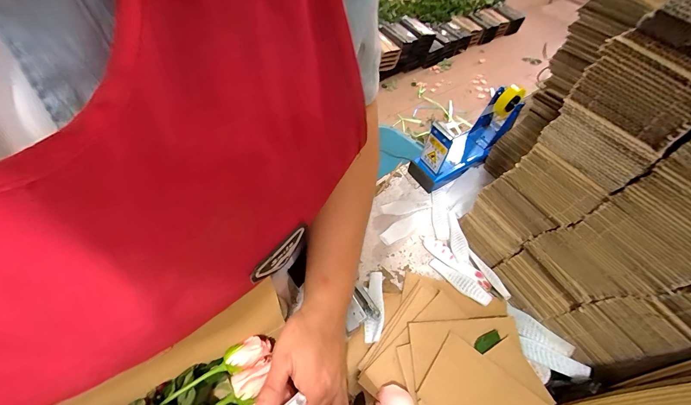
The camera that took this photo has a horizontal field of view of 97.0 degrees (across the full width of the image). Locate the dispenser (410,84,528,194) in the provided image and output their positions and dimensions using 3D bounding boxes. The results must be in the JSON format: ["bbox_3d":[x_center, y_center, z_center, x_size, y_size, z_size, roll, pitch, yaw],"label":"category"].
[{"bbox_3d":[0.208,-0.116,0.522,0.194,0.119,0.069,-28,61,-19],"label":"dispenser"}]

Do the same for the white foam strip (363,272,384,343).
[{"bbox_3d":[0.037,0.136,0.405,0.024,0.018,0.092,4,55,1],"label":"white foam strip"}]

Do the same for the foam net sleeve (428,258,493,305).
[{"bbox_3d":[0.157,0.107,0.424,0.025,0.012,0.091,-32,42,-21],"label":"foam net sleeve"}]

